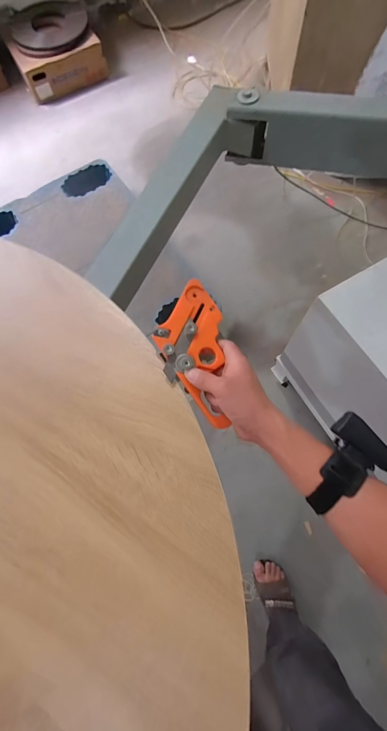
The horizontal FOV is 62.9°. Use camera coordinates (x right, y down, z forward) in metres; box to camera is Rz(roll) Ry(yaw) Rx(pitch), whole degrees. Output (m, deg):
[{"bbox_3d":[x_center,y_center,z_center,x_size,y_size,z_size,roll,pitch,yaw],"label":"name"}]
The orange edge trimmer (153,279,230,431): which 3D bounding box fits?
[{"bbox_3d":[-0.004,-0.016,0.405,0.083,0.036,0.178,-2,71,2],"label":"orange edge trimmer"}]

